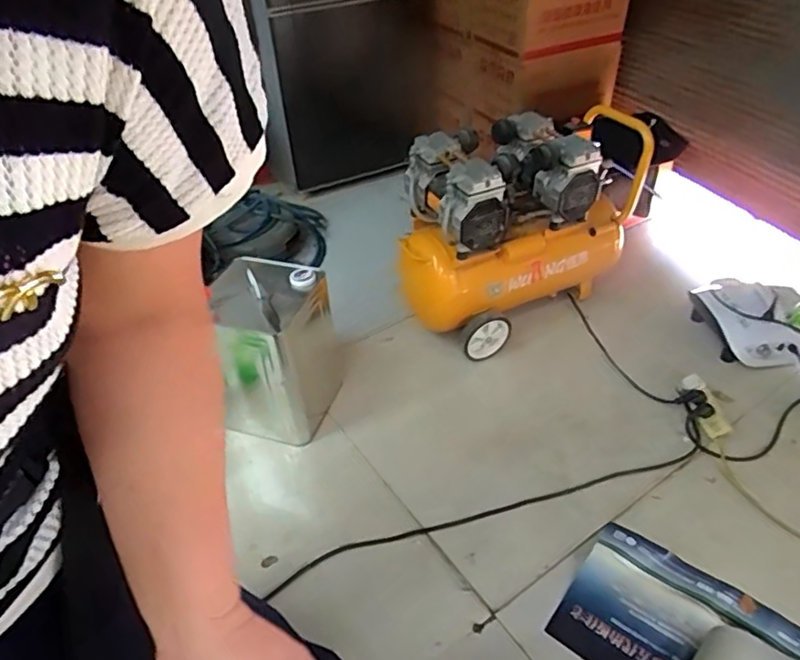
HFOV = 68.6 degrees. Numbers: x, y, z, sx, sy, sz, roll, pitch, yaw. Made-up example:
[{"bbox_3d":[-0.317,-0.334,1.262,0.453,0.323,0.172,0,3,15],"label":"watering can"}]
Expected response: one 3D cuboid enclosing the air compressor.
[{"bbox_3d":[0.335,-0.307,1.612,0.645,0.475,0.347,-26,46,-26],"label":"air compressor"}]

